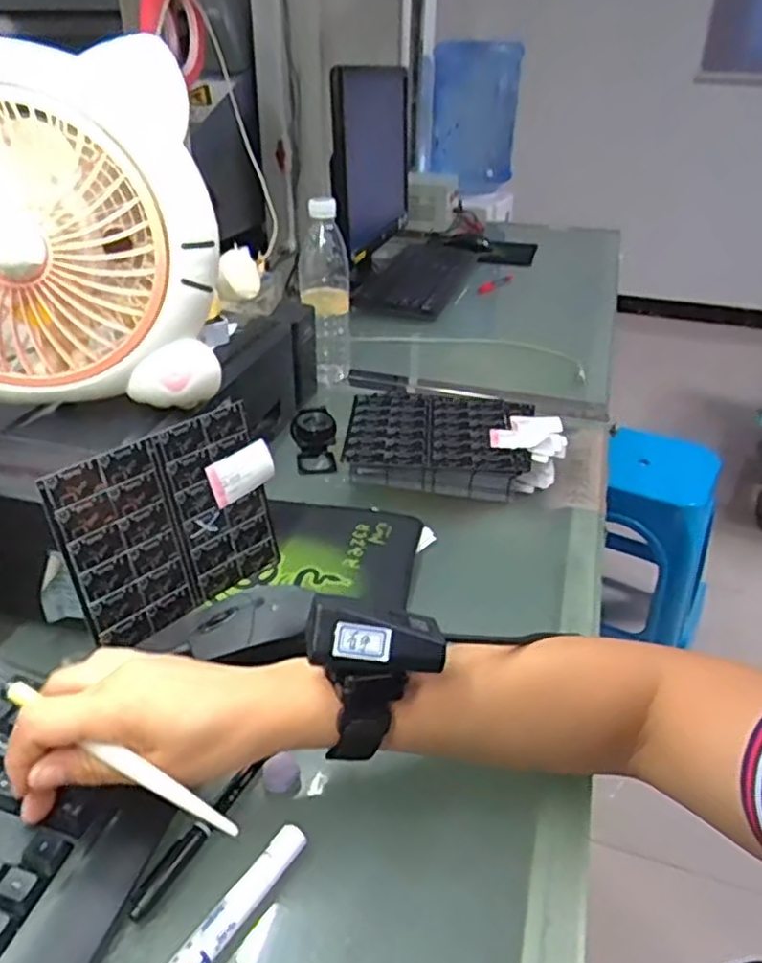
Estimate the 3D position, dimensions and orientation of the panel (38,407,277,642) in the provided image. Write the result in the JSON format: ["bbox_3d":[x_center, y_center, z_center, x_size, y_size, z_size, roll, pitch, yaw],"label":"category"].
[{"bbox_3d":[-0.153,0.033,0.527,0.004,0.142,0.166,12,30,40],"label":"panel"}]

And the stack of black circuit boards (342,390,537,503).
[{"bbox_3d":[0.062,-0.037,0.750,0.191,0.059,0.152,4,31,4],"label":"stack of black circuit boards"}]

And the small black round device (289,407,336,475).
[{"bbox_3d":[-0.073,-0.044,0.752,0.047,0.062,0.057,-3,31,-8],"label":"small black round device"}]

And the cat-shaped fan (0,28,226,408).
[{"bbox_3d":[-0.241,-0.183,0.511,0.243,0.234,0.119,-1,31,-5],"label":"cat-shaped fan"}]

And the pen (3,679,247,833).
[{"bbox_3d":[-0.127,0.133,0.335,0.137,0.006,0.009,26,36,13],"label":"pen"}]

